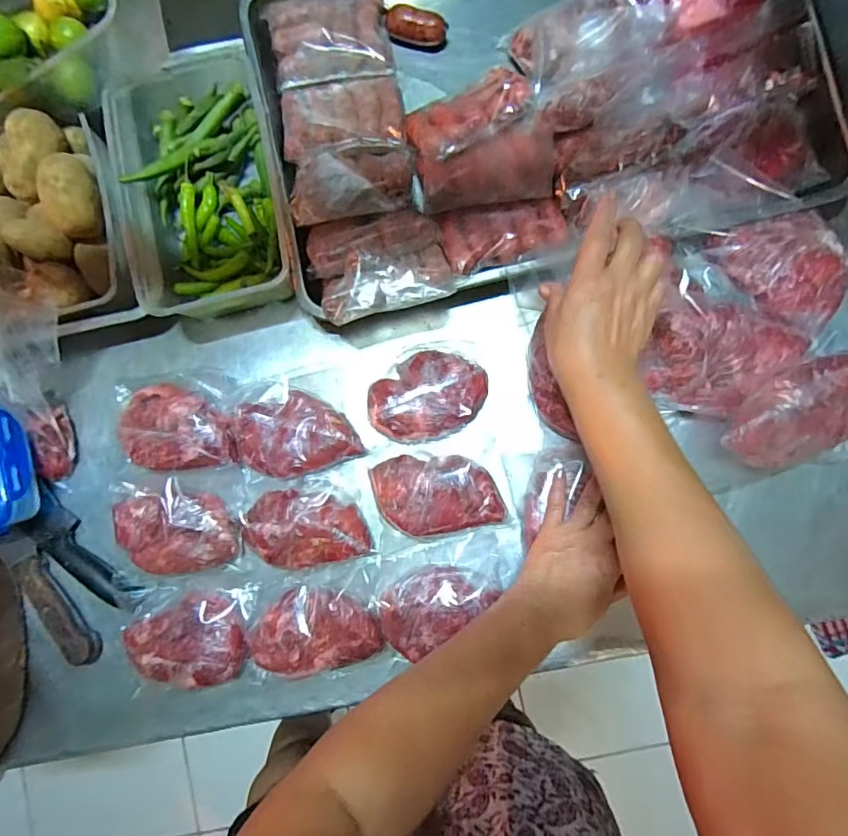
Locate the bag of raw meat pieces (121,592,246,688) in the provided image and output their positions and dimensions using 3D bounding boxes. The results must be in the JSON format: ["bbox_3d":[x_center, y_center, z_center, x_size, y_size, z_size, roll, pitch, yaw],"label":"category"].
[{"bbox_3d":[-0.249,0.240,0.545,0.118,0.034,0.098,-22,86,1],"label":"bag of raw meat pieces"}]

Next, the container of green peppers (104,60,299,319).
[{"bbox_3d":[-0.235,-0.252,0.556,0.161,0.073,0.267,-13,86,2],"label":"container of green peppers"}]

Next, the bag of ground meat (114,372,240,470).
[{"bbox_3d":[-0.272,0.004,0.566,0.134,0.031,0.108,-6,87,2],"label":"bag of ground meat"}]

